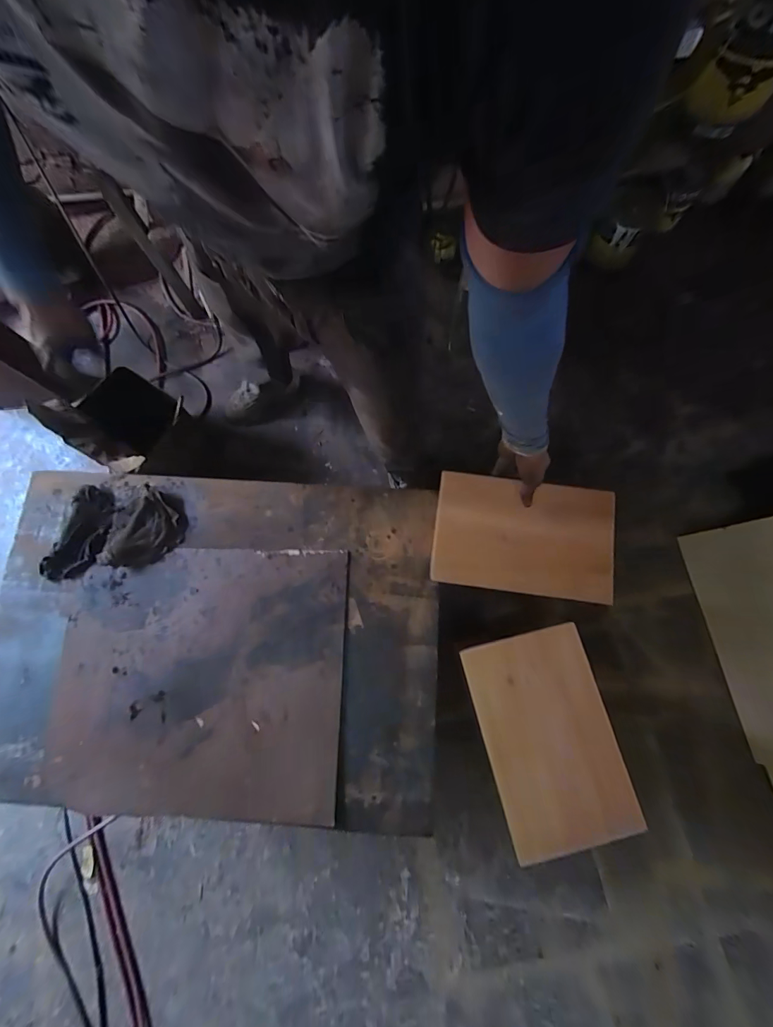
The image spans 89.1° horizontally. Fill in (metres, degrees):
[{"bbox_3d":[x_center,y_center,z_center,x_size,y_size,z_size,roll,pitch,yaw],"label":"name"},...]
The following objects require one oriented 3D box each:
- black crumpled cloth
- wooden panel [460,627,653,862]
[{"bbox_3d":[-0.552,0.038,0.807,0.250,0.037,0.184,0,78,2],"label":"black crumpled cloth"},{"bbox_3d":[0.262,0.360,0.637,0.206,0.022,0.316,-14,78,-2],"label":"wooden panel"}]

